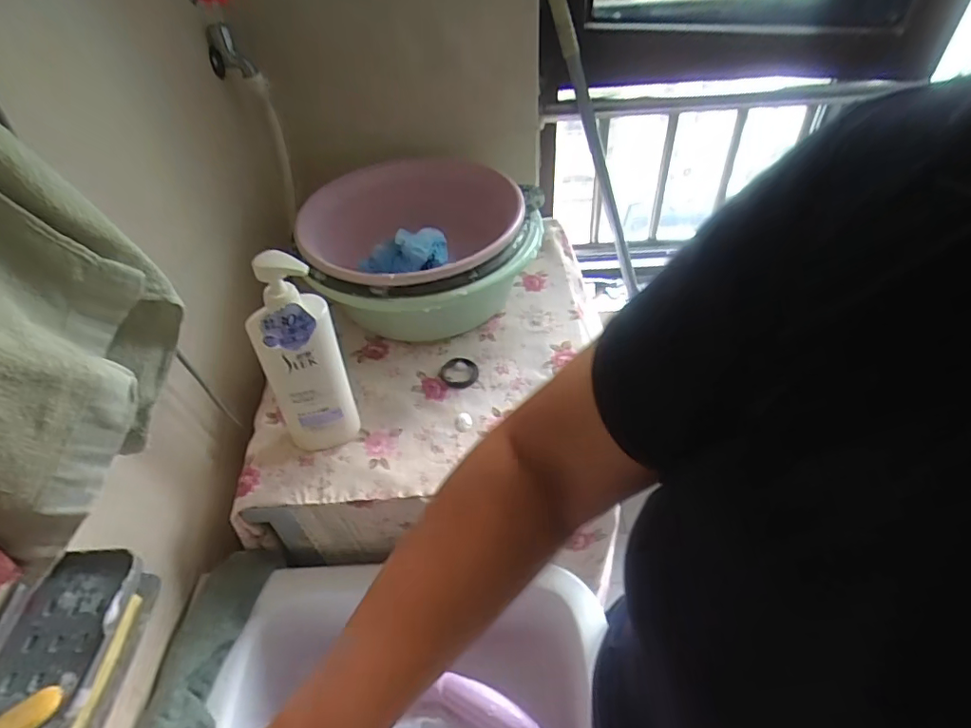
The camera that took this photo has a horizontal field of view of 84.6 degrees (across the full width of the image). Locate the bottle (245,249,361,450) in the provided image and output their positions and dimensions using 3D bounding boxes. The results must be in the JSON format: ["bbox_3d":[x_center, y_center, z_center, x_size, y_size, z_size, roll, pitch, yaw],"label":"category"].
[{"bbox_3d":[-0.208,-0.002,0.609,0.090,0.266,0.047,-24,48,-18],"label":"bottle"}]

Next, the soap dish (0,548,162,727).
[{"bbox_3d":[-0.324,0.219,0.410,0.095,0.052,0.134,-3,45,2],"label":"soap dish"}]

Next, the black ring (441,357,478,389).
[{"bbox_3d":[-0.038,0.013,0.774,0.054,0.006,0.059,-2,45,2],"label":"black ring"}]

